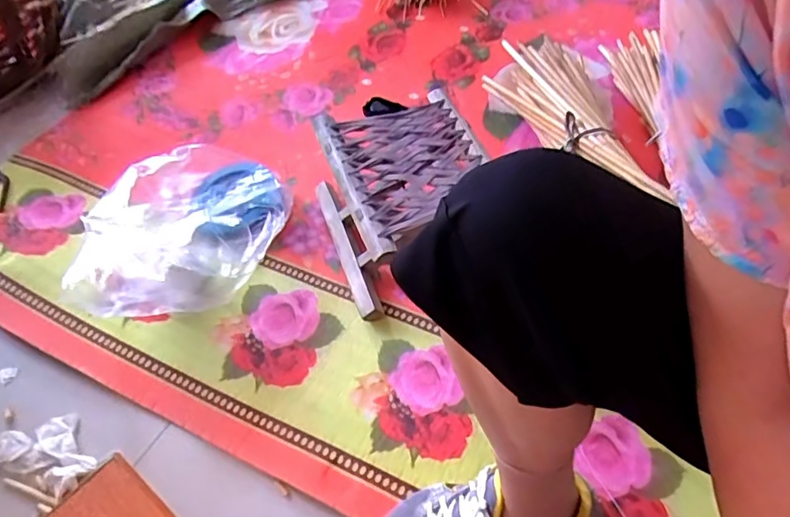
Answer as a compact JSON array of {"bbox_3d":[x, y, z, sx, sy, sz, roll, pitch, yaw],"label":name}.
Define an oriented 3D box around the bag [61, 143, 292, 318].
[{"bbox_3d":[-0.303,-0.052,0.807,0.278,0.131,0.269,-15,54,-11],"label":"bag"}]

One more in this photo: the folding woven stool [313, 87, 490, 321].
[{"bbox_3d":[0.018,-0.084,0.816,0.230,0.166,0.263,-16,54,-11],"label":"folding woven stool"}]

